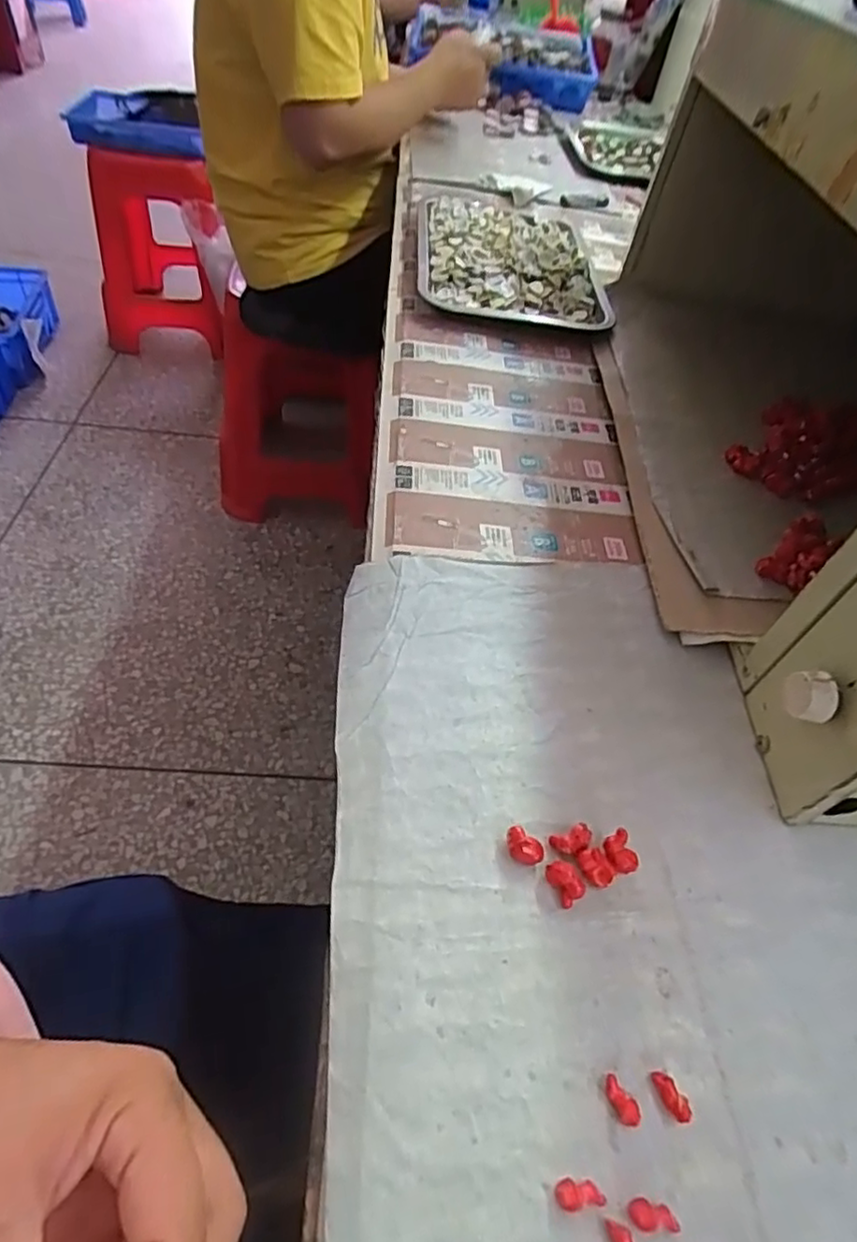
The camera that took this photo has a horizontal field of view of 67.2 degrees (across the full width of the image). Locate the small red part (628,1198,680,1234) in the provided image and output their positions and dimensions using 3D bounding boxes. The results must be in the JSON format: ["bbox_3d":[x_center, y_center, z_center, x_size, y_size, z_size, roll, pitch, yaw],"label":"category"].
[{"bbox_3d":[0.085,0.225,0.243,0.019,0.006,0.009,5,51,0],"label":"small red part"}]

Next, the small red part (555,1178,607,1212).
[{"bbox_3d":[0.058,0.217,0.244,0.019,0.006,0.009,5,50,-4],"label":"small red part"}]

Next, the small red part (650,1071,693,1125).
[{"bbox_3d":[0.101,0.197,0.267,0.008,0.007,0.019,-25,58,-22],"label":"small red part"}]

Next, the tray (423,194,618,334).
[{"bbox_3d":[0.092,-0.429,0.753,0.209,0.036,0.286,3,51,-5],"label":"tray"}]

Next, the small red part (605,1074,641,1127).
[{"bbox_3d":[0.079,0.198,0.264,0.009,0.005,0.019,-28,59,-24],"label":"small red part"}]

